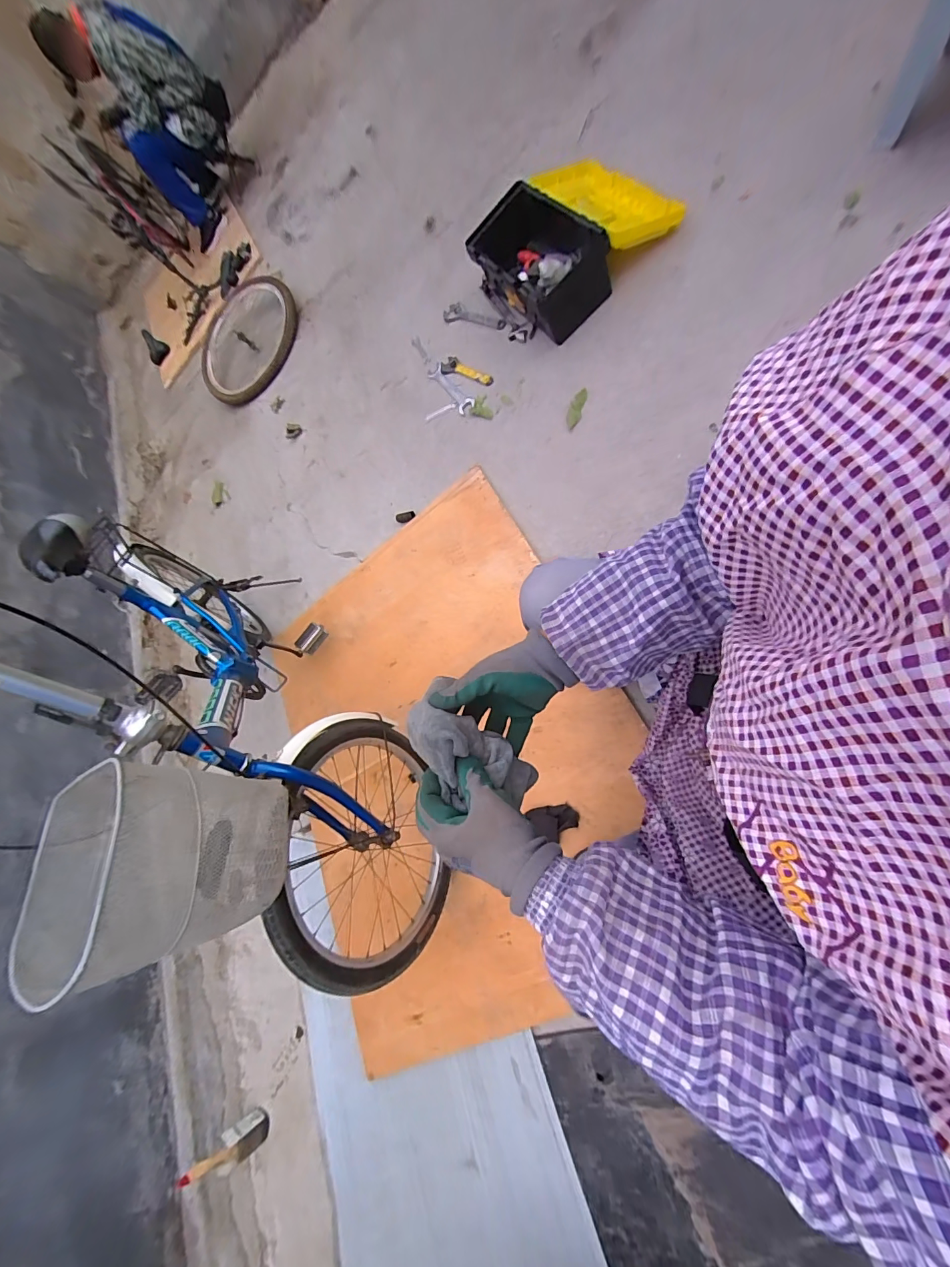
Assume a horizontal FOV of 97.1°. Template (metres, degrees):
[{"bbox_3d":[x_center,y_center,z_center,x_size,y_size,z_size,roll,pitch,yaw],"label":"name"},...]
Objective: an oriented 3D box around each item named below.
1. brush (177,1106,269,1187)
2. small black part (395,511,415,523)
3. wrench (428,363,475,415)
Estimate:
[{"bbox_3d":[-0.624,1.293,1.049,0.196,0.051,0.074,-7,60,-36],"label":"brush"},{"bbox_3d":[-0.225,-0.374,1.350,0.070,0.015,0.033,-8,62,20],"label":"small black part"},{"bbox_3d":[-0.083,-0.822,1.408,0.010,0.058,0.275,3,47,-50],"label":"wrench"}]

